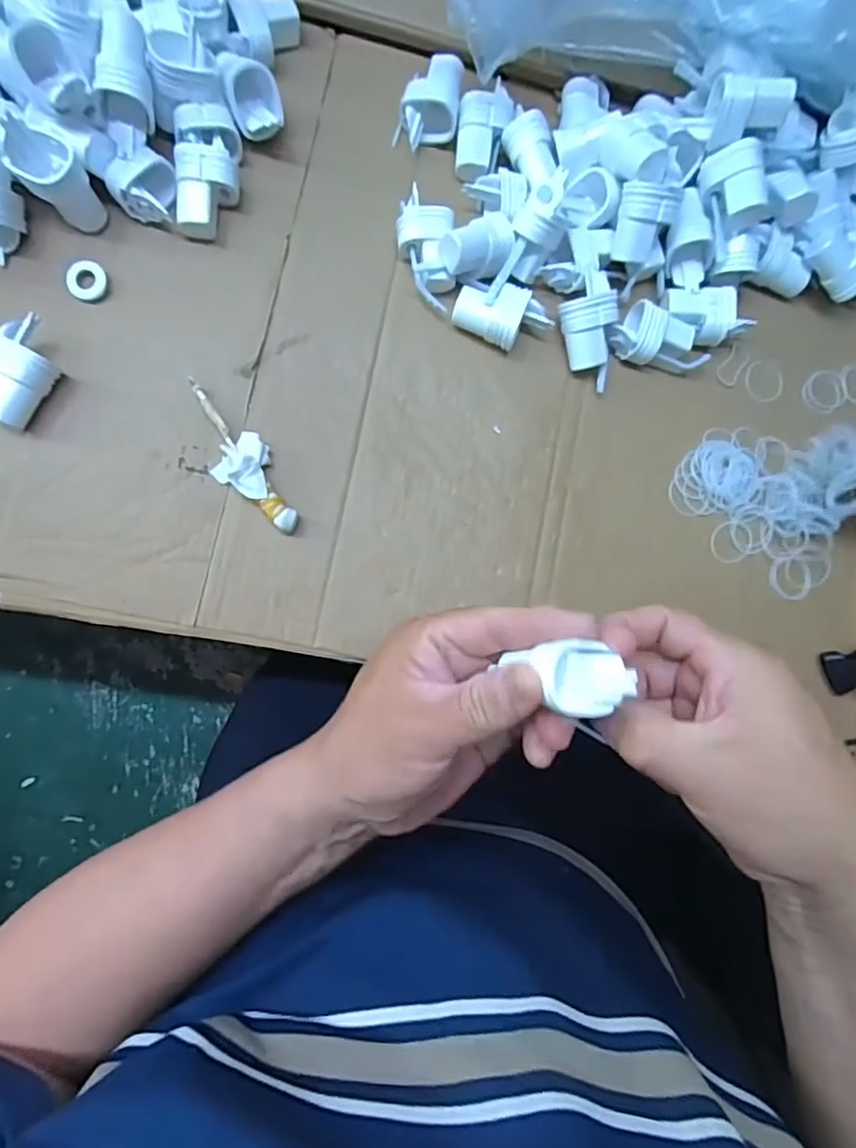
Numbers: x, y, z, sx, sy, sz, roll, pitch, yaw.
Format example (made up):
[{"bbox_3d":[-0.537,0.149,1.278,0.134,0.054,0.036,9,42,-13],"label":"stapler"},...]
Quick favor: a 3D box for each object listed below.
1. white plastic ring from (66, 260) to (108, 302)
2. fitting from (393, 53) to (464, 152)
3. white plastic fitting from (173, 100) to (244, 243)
[{"bbox_3d":[-0.206,-0.176,0.344,0.023,0.008,0.021,1,86,-8],"label":"white plastic ring"},{"bbox_3d":[0.003,-0.307,0.375,0.036,0.025,0.054,15,84,-7],"label":"fitting"},{"bbox_3d":[-0.134,-0.244,0.349,0.035,0.028,0.068,3,86,-8],"label":"white plastic fitting"}]

